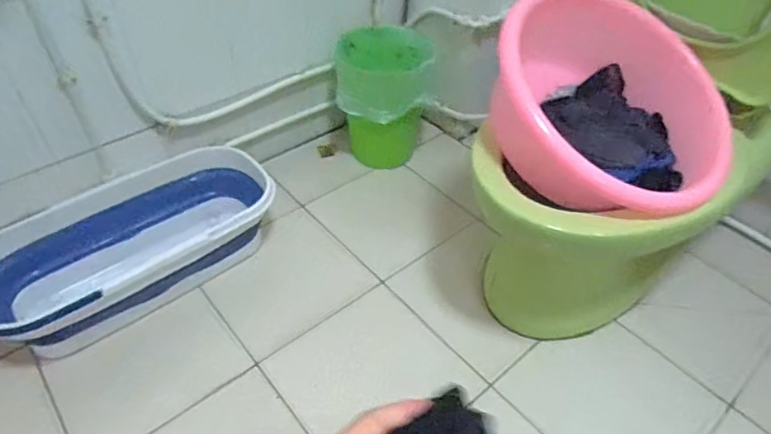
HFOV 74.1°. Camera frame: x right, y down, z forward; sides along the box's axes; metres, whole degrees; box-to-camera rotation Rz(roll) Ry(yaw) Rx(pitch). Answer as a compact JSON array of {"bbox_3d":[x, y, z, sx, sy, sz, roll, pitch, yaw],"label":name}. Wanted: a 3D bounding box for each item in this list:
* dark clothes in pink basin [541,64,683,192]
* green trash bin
[{"bbox_3d":[0.378,-0.140,0.797,0.180,0.061,0.231,-21,49,-21],"label":"dark clothes in pink basin"},{"bbox_3d":[-0.002,-0.280,1.290,0.229,0.296,0.205,1,45,-1],"label":"green trash bin"}]

